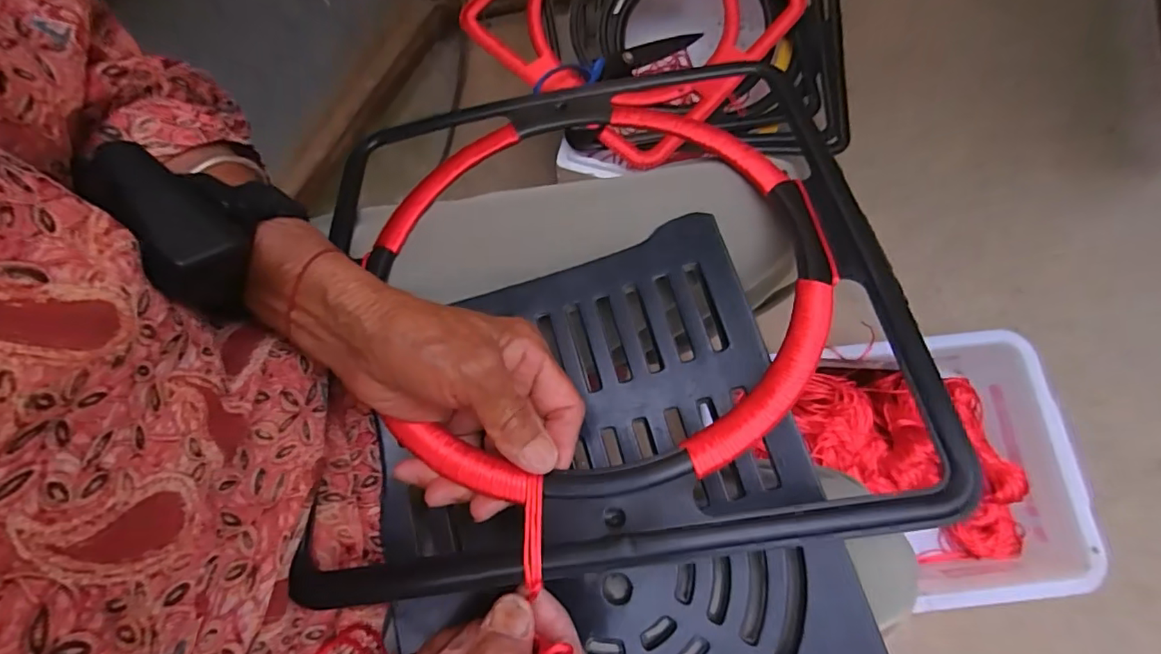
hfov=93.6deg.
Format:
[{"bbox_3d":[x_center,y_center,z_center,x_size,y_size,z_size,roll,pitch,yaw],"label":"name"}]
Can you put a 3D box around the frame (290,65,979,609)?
[{"bbox_3d":[0.006,-0.033,0.319,0.320,0.020,0.322,-9,59,3],"label":"frame"}]

